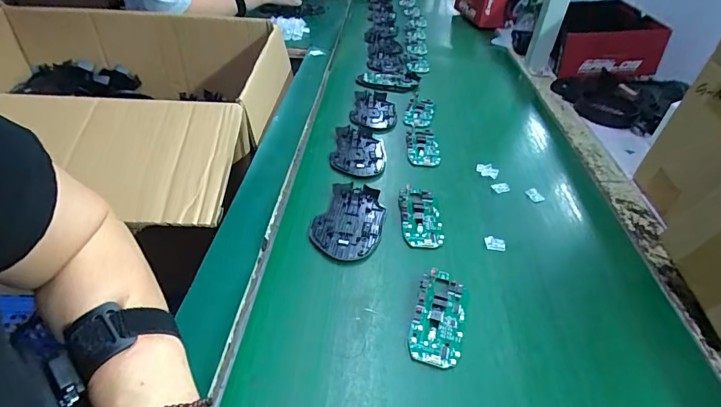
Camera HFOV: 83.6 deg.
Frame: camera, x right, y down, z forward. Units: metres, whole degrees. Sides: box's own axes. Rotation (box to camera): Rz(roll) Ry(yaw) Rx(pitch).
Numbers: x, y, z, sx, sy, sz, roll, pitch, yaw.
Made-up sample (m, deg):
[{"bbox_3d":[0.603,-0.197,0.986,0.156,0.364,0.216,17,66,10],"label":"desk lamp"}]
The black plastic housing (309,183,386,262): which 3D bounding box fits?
[{"bbox_3d":[-0.011,0.018,0.457,0.072,0.010,0.113,14,41,13],"label":"black plastic housing"}]

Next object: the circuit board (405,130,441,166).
[{"bbox_3d":[0.091,-0.084,0.590,0.045,0.009,0.085,2,40,-2],"label":"circuit board"}]

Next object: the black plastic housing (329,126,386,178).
[{"bbox_3d":[-0.002,-0.077,0.565,0.073,0.011,0.118,5,40,2],"label":"black plastic housing"}]

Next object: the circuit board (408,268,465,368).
[{"bbox_3d":[0.071,0.099,0.360,0.043,0.011,0.093,13,41,11],"label":"circuit board"}]

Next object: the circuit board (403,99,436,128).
[{"bbox_3d":[0.097,-0.148,0.658,0.044,0.008,0.088,13,41,11],"label":"circuit board"}]

